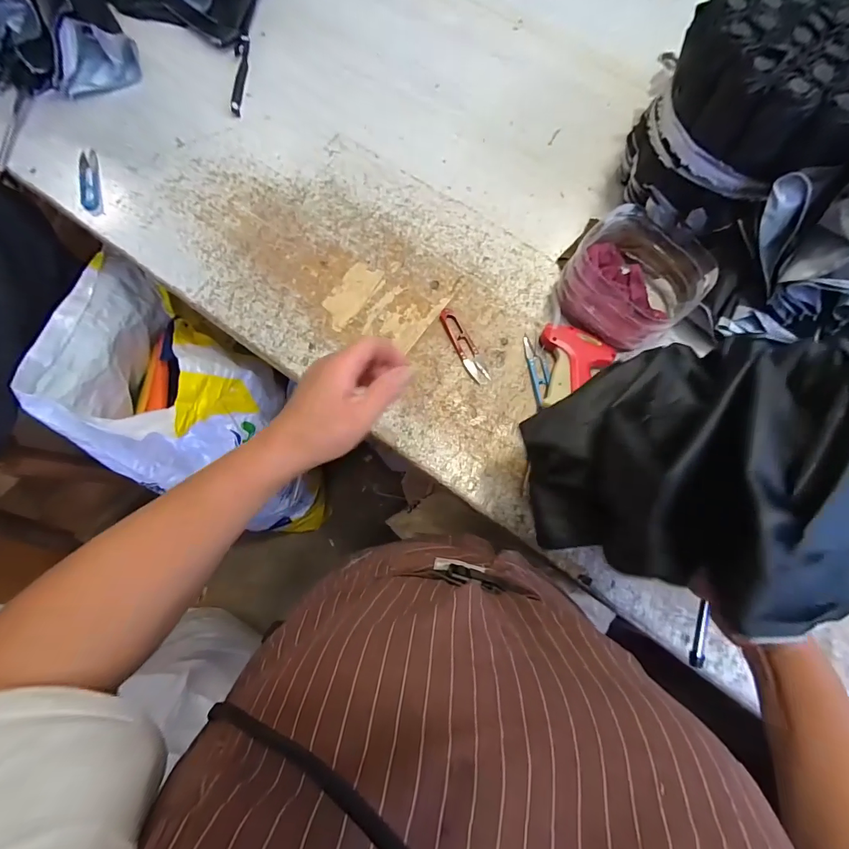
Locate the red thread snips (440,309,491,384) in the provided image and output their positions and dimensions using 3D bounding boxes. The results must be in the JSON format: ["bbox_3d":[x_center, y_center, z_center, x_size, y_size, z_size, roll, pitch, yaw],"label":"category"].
[{"bbox_3d":[0.055,-0.110,0.548,0.025,0.009,0.114,-24,76,-9],"label":"red thread snips"}]

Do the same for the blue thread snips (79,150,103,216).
[{"bbox_3d":[-0.503,-0.369,0.601,0.026,0.009,0.123,-14,75,-6],"label":"blue thread snips"}]

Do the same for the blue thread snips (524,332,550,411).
[{"bbox_3d":[0.156,-0.074,0.545,0.026,0.005,0.106,-7,74,-4],"label":"blue thread snips"}]

